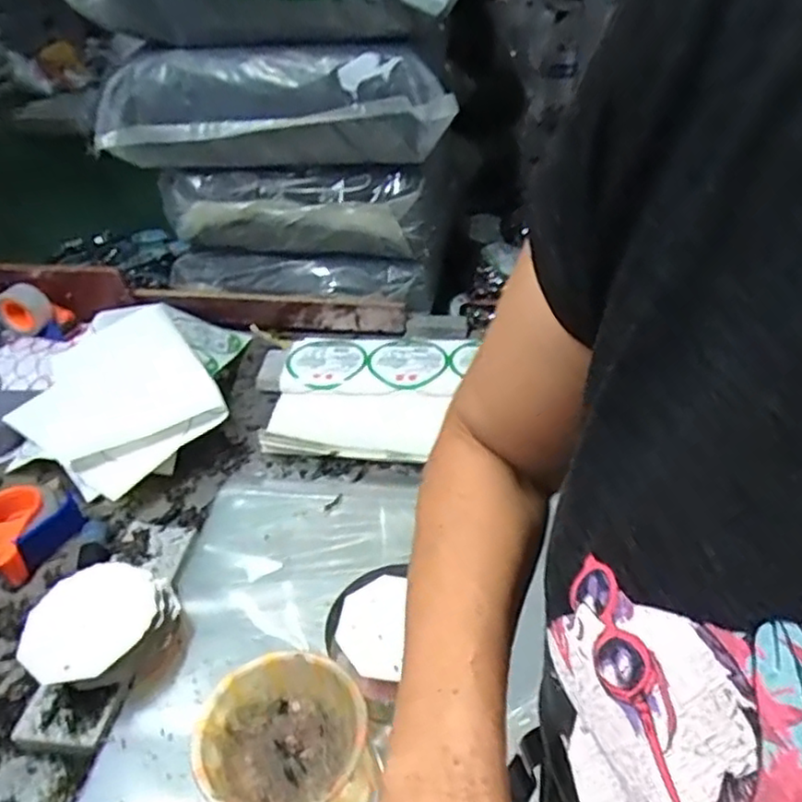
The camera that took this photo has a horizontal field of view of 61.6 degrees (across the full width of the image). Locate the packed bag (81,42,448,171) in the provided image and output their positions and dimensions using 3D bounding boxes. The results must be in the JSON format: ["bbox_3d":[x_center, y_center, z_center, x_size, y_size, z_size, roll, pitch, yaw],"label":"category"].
[{"bbox_3d":[-0.230,-0.530,1.220,0.627,0.198,0.186,3,38,6],"label":"packed bag"}]

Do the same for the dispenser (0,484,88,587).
[{"bbox_3d":[-0.562,0.178,1.011,0.137,0.079,0.158,-26,44,-29],"label":"dispenser"}]

